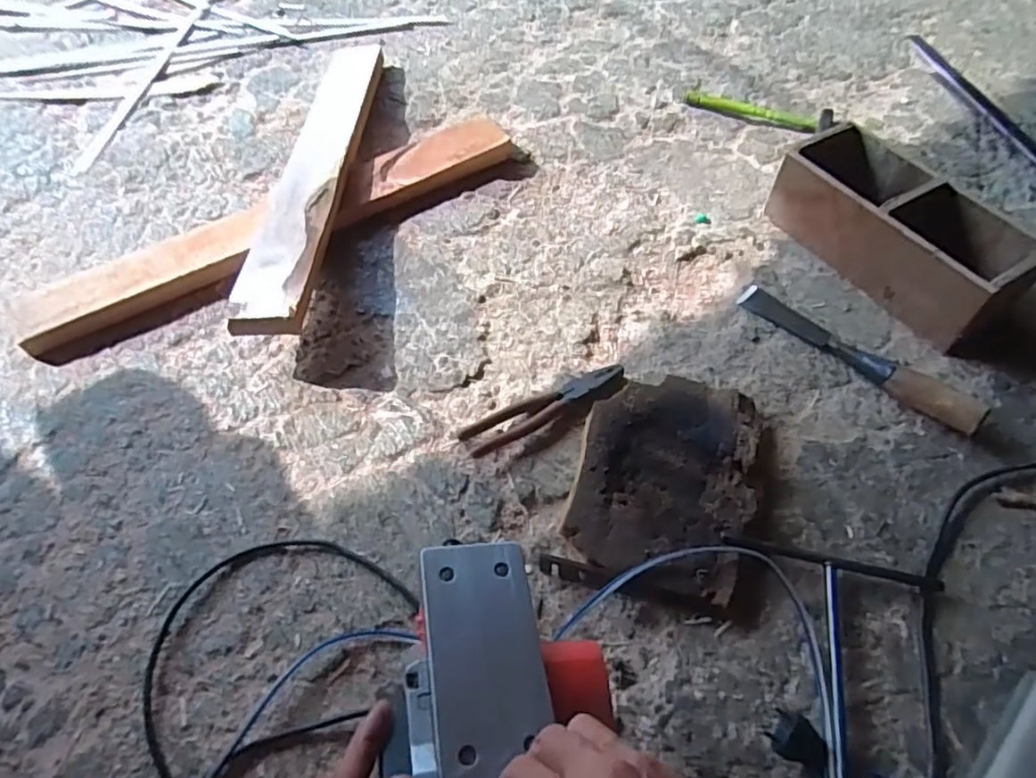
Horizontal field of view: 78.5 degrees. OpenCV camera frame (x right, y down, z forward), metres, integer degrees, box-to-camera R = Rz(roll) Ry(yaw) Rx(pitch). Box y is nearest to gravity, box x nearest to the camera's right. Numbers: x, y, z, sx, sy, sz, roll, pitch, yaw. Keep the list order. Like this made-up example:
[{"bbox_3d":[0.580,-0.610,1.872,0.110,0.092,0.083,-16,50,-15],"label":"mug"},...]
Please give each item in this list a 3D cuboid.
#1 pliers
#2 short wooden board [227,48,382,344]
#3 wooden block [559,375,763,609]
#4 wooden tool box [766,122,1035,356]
[{"bbox_3d":[0.028,0.016,0.687,0.185,0.027,0.044,-23,57,-15],"label":"pliers"},{"bbox_3d":[-0.273,-0.337,0.897,0.086,0.027,0.684,3,51,-4],"label":"short wooden board"},{"bbox_3d":[0.147,0.087,0.627,0.172,0.040,0.225,13,55,9],"label":"wooden block"},{"bbox_3d":[0.466,-0.191,0.785,0.127,0.108,0.295,-25,58,-17],"label":"wooden tool box"}]

